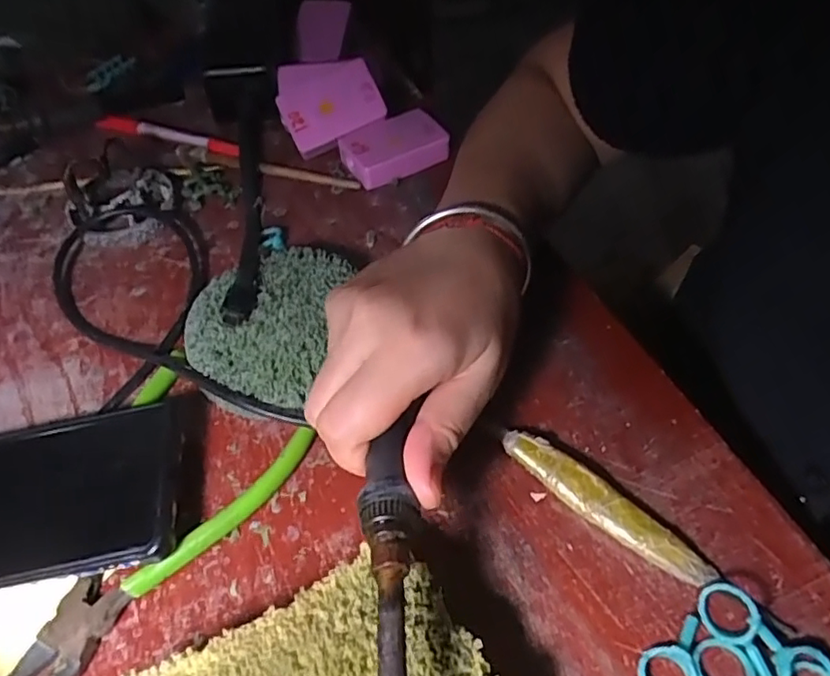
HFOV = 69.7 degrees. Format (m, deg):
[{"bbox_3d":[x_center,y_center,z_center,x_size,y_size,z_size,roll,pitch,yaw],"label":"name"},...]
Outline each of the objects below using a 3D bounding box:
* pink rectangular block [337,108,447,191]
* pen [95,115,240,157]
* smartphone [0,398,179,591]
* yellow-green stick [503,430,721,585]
[{"bbox_3d":[-0.015,-0.136,0.425,0.071,0.022,0.044,-25,55,-16],"label":"pink rectangular block"},{"bbox_3d":[-0.186,-0.153,0.451,0.120,0.011,0.013,14,55,14],"label":"pen"},{"bbox_3d":[-0.189,0.074,0.270,0.165,0.009,0.084,-13,52,0],"label":"smartphone"},{"bbox_3d":[0.082,0.074,0.264,0.098,0.012,0.020,33,61,25],"label":"yellow-green stick"}]

